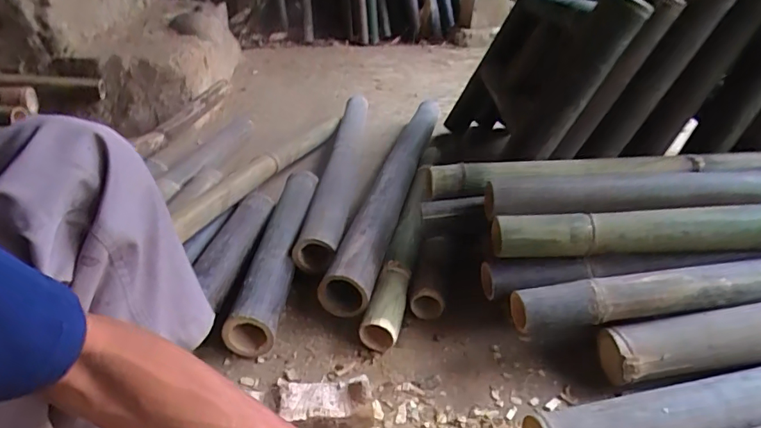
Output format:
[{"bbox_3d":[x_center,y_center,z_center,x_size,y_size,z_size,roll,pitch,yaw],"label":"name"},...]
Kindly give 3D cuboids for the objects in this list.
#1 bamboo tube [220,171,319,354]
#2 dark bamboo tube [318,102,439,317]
[{"bbox_3d":[-0.190,0.053,0.942,0.072,0.073,0.487,0,32,3],"label":"bamboo tube"},{"bbox_3d":[0.035,-0.074,1.095,0.085,0.097,0.784,6,33,12],"label":"dark bamboo tube"}]

